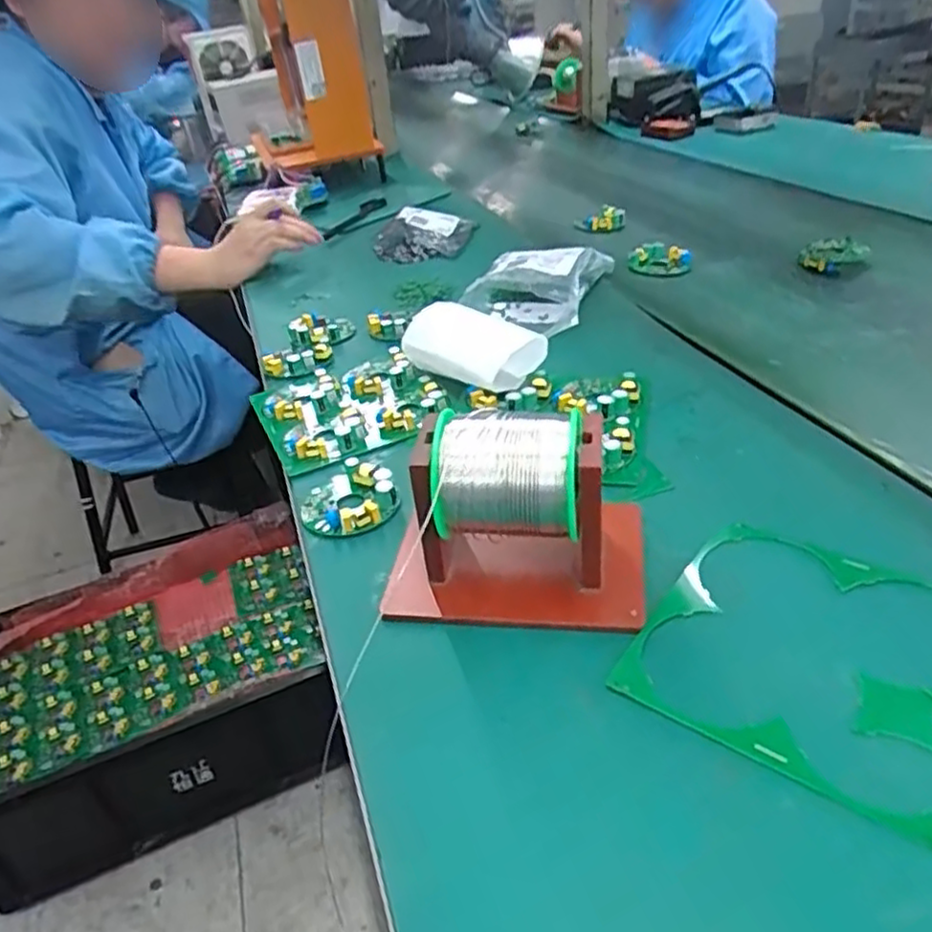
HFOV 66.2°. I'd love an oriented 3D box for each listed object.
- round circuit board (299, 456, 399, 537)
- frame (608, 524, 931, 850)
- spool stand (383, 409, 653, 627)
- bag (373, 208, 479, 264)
[{"bbox_3d":[-0.079,0.020,0.472,0.062,0.015,0.058,-4,35,3],"label":"round circuit board"},{"bbox_3d":[0.168,0.087,0.341,0.145,0.004,0.149,19,42,33],"label":"frame"},{"bbox_3d":[0.029,0.023,0.382,0.130,0.101,0.091,0,36,9],"label":"spool stand"},{"bbox_3d":[-0.055,-0.296,0.917,0.132,0.032,0.104,-4,34,5],"label":"bag"}]

